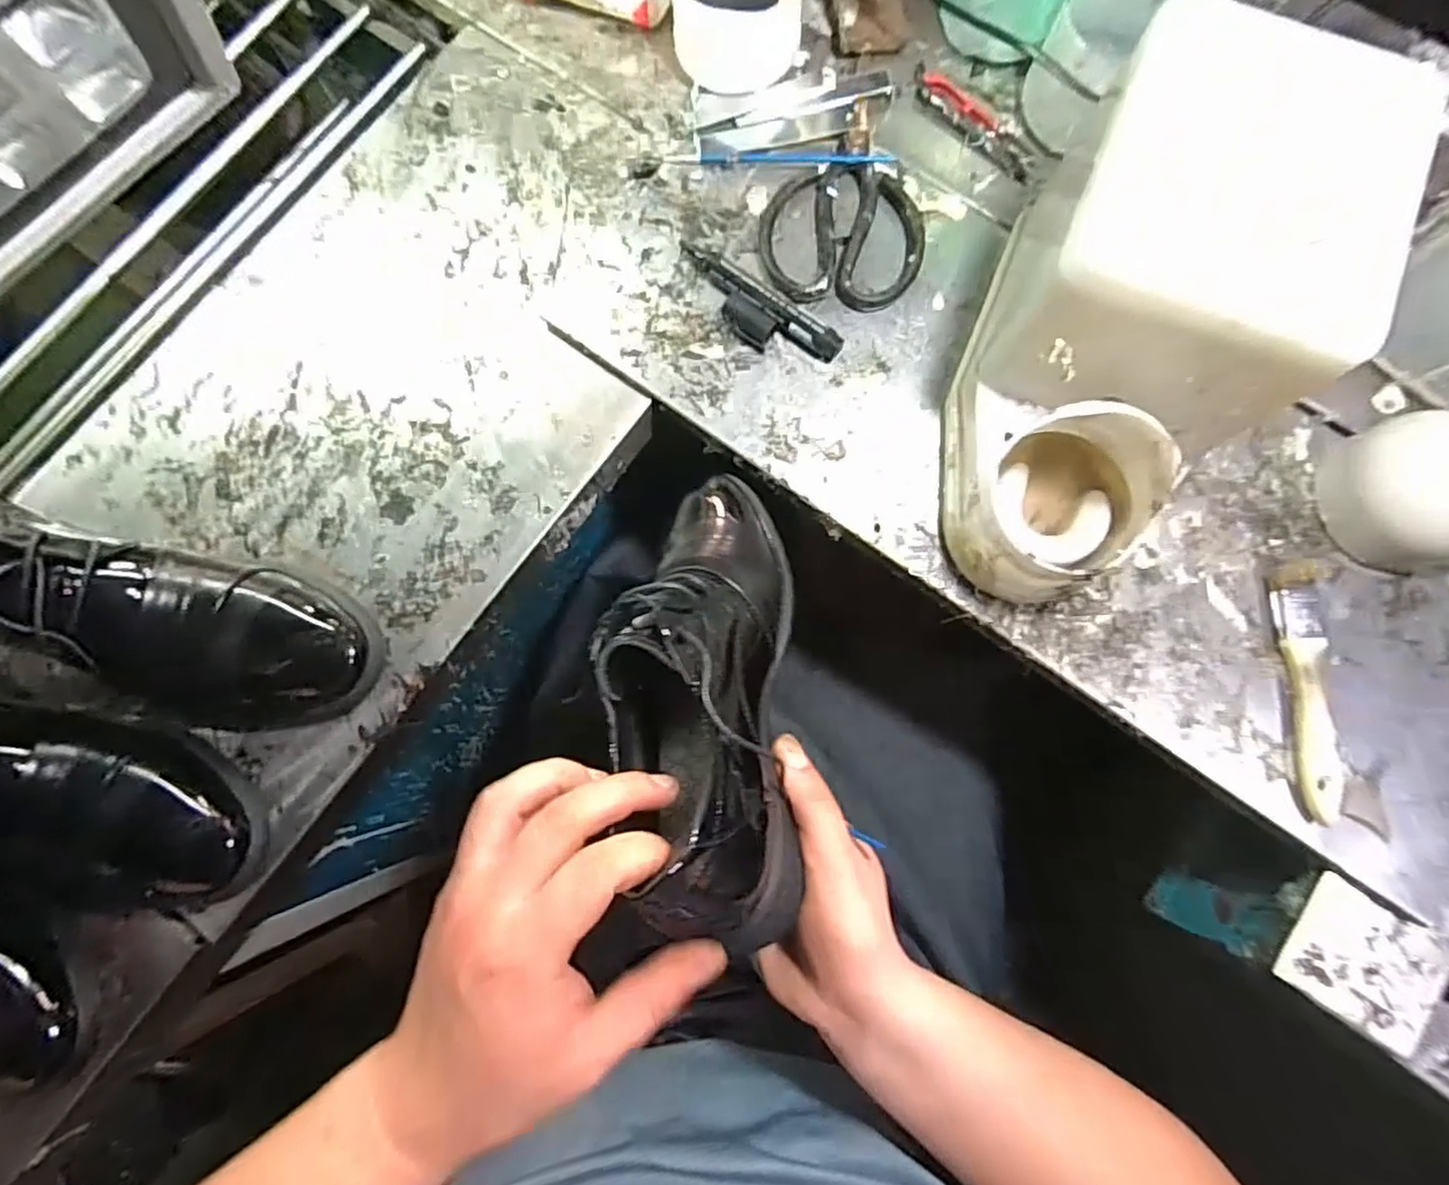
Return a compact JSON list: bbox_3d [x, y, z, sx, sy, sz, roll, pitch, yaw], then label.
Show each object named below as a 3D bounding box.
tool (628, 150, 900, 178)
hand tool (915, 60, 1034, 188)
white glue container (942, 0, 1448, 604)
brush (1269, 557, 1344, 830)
[{"bbox_3d":[0.026,-0.298,0.462,0.182,0.010,0.014,1,80,2],"label":"tool"},{"bbox_3d":[0.174,-0.328,0.460,0.111,0.007,0.029,44,84,8],"label":"hand tool"},{"bbox_3d":[0.208,-0.127,0.350,0.138,0.163,0.248,23,82,6],"label":"white glue container"},{"bbox_3d":[0.349,0.057,0.393,0.027,0.014,0.151,-2,80,2],"label":"brush"}]

